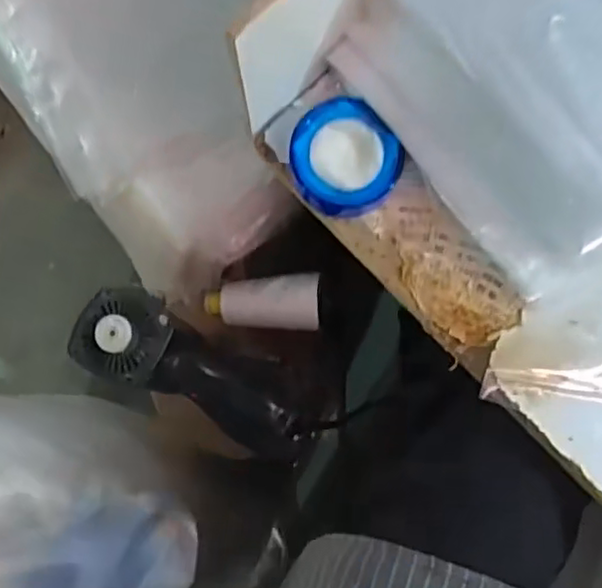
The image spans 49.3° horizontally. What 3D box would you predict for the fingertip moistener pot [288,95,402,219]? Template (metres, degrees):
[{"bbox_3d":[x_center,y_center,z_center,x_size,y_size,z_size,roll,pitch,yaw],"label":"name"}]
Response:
[{"bbox_3d":[0.028,-0.083,0.404,0.065,0.025,0.062,0,81,1],"label":"fingertip moistener pot"}]

